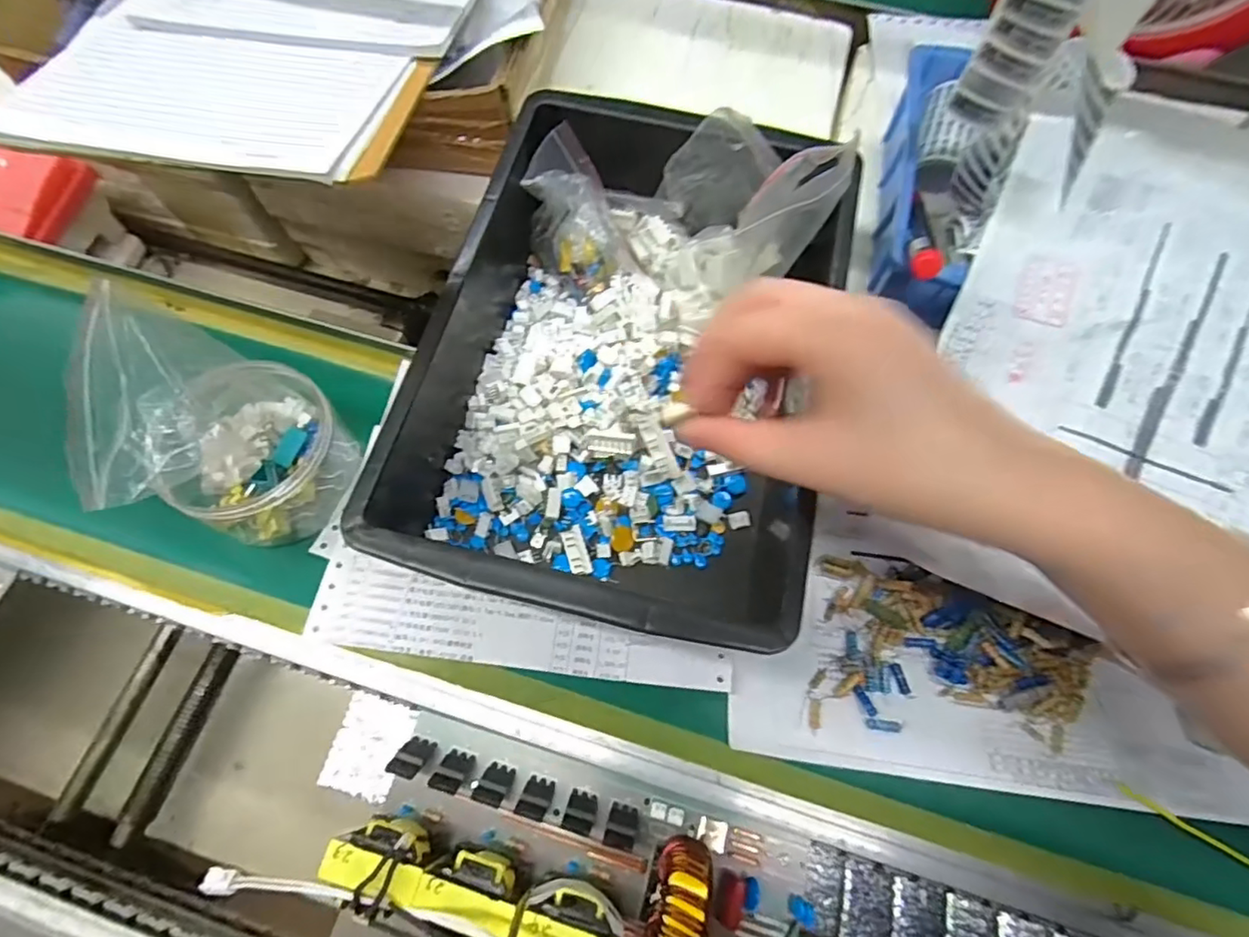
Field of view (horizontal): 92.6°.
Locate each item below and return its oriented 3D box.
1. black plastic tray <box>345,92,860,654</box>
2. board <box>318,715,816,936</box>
[{"bbox_3d":[-0.001,-0.063,0.341,0.213,0.109,0.292,12,70,4],"label":"black plastic tray"},{"bbox_3d":[-0.026,0.219,0.280,0.224,0.061,0.129,16,70,5],"label":"board"}]

